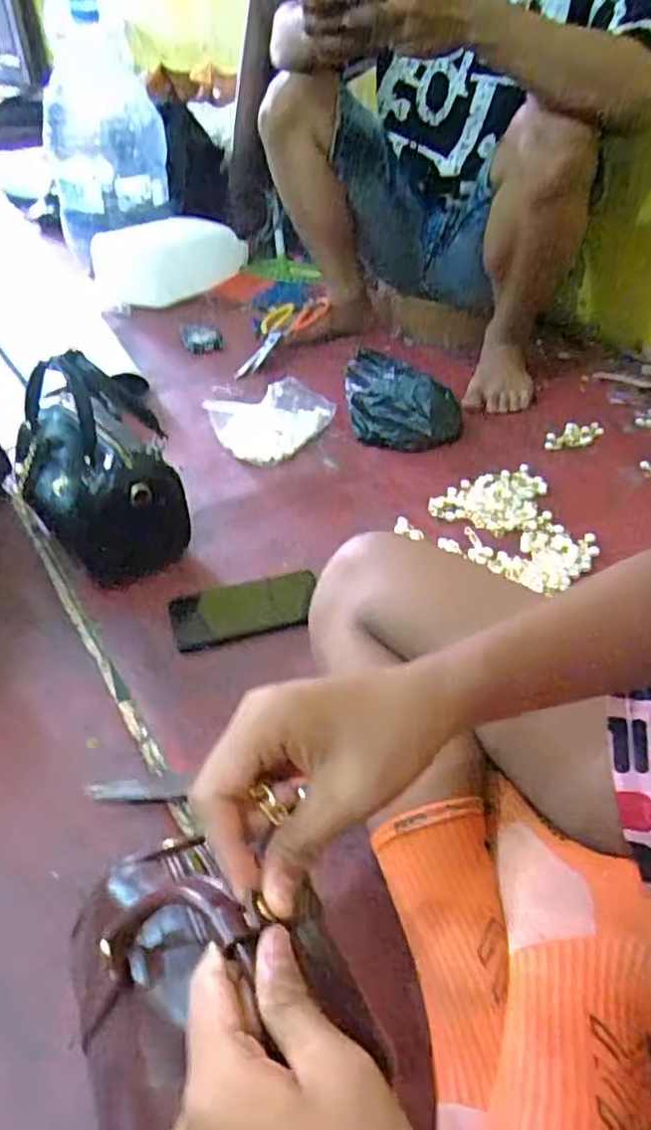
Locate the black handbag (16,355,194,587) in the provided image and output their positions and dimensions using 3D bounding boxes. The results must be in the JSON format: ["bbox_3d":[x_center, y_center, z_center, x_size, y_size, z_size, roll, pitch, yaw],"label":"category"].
[{"bbox_3d":[-0.266,-0.115,0.772,0.134,0.220,0.200,-26,47,-25],"label":"black handbag"}]

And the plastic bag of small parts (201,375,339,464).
[{"bbox_3d":[-0.062,-0.222,1.000,0.193,0.061,0.106,-31,50,-30],"label":"plastic bag of small parts"}]

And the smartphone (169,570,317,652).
[{"bbox_3d":[-0.085,0.046,0.744,0.161,0.008,0.079,-14,43,-14],"label":"smartphone"}]

